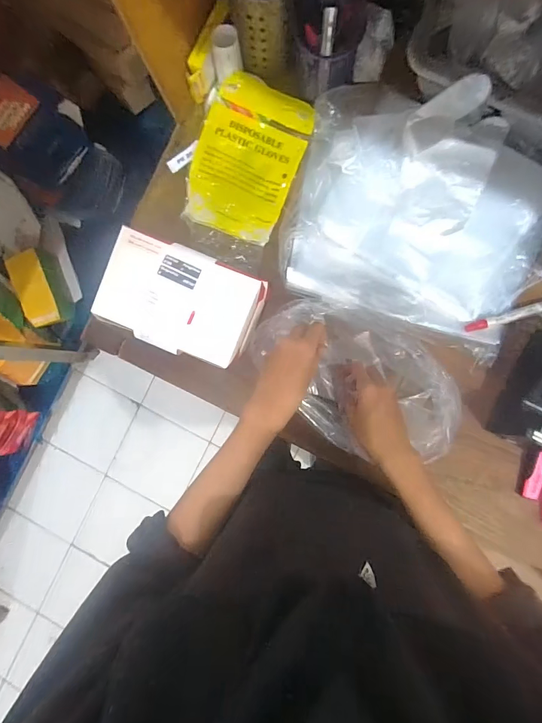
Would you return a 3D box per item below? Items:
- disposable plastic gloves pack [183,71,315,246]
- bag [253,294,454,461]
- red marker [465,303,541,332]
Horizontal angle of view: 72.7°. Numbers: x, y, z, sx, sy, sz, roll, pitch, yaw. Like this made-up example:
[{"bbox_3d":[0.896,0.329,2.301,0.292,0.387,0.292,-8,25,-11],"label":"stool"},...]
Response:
[{"bbox_3d":[-0.035,-0.290,0.530,0.142,0.028,0.213,22,92,4],"label":"disposable plastic gloves pack"},{"bbox_3d":[0.116,0.018,0.490,0.279,0.082,0.174,39,95,1],"label":"bag"},{"bbox_3d":[0.344,-0.066,0.511,0.144,0.015,0.014,-15,89,5],"label":"red marker"}]

